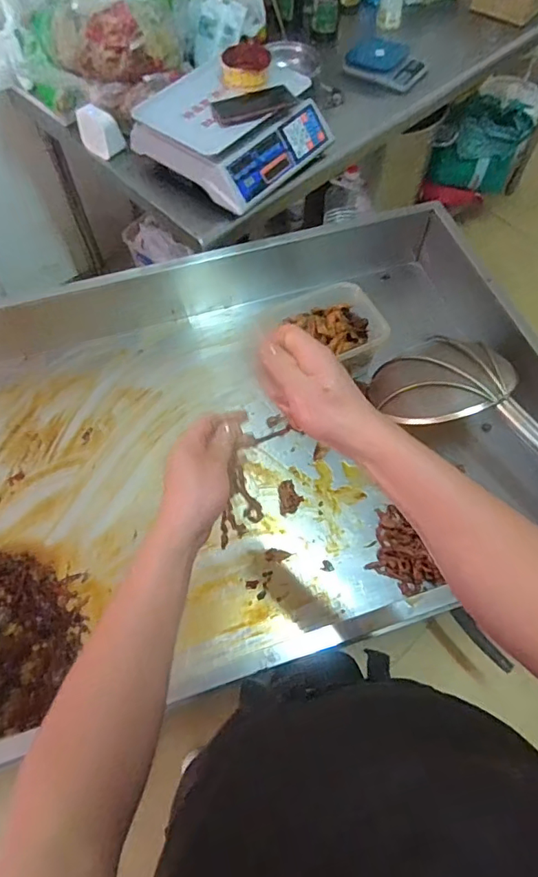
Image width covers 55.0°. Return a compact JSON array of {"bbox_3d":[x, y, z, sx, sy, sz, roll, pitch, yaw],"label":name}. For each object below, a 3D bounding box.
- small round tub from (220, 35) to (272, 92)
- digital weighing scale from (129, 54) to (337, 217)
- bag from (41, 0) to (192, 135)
[{"bbox_3d":[-0.045,-0.733,1.014,0.093,0.047,0.102,0,62,0],"label":"small round tub"},{"bbox_3d":[-0.066,-0.629,1.033,0.257,0.132,0.311,37,68,18],"label":"digital weighing scale"},{"bbox_3d":[-0.302,-0.785,1.032,0.260,0.183,0.172,-12,63,-7],"label":"bag"}]

